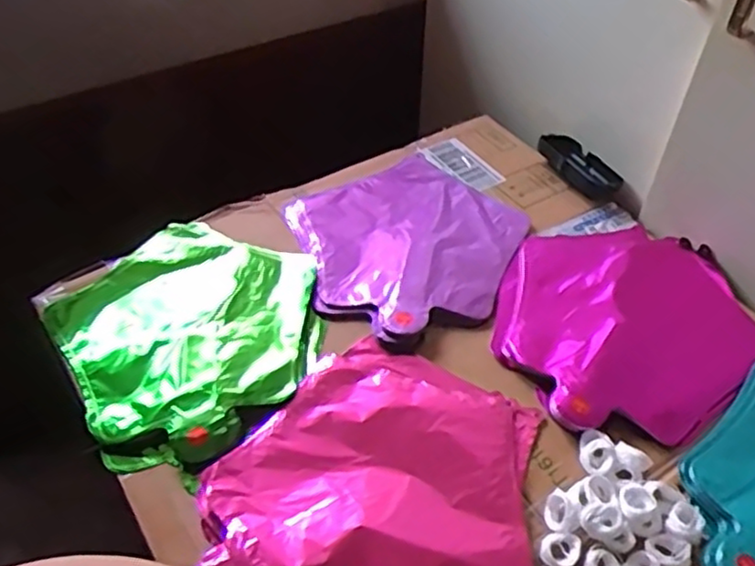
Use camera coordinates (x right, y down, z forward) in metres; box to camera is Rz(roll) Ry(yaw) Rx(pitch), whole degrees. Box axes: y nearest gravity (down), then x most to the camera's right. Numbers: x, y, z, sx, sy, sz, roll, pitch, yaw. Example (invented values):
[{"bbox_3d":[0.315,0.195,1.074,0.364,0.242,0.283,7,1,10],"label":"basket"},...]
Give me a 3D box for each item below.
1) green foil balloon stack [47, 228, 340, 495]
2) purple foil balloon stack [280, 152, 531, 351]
[{"bbox_3d":[-0.172,0.042,0.626,0.244,0.027,0.230,33,56,26],"label":"green foil balloon stack"},{"bbox_3d":[0.036,-0.047,0.707,0.227,0.022,0.234,-20,51,-17],"label":"purple foil balloon stack"}]

